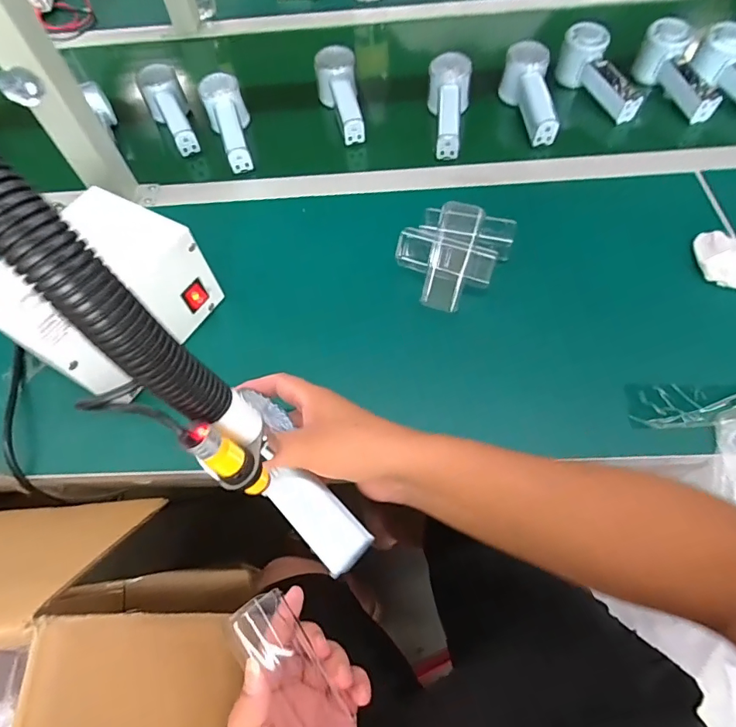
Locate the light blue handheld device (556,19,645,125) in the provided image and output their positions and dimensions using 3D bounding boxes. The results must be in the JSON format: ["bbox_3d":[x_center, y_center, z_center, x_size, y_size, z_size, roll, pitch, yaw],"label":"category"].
[{"bbox_3d":[0.314,-0.389,0.607,0.050,0.063,0.146,-15,60,-4],"label":"light blue handheld device"}]

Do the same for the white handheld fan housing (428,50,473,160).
[{"bbox_3d":[0.107,-0.336,0.595,0.055,0.043,0.149,2,74,5],"label":"white handheld fan housing"}]

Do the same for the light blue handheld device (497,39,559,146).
[{"bbox_3d":[0.217,-0.350,0.599,0.047,0.054,0.147,-9,72,-1],"label":"light blue handheld device"}]

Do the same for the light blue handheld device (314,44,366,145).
[{"bbox_3d":[-0.032,-0.365,0.627,0.053,0.047,0.141,-16,75,-5],"label":"light blue handheld device"}]

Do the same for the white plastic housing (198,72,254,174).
[{"bbox_3d":[-0.187,-0.326,0.618,0.053,0.044,0.160,-17,72,-5],"label":"white plastic housing"}]

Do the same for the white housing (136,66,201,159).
[{"bbox_3d":[-0.273,-0.353,0.638,0.058,0.052,0.145,-23,74,-9],"label":"white housing"}]

